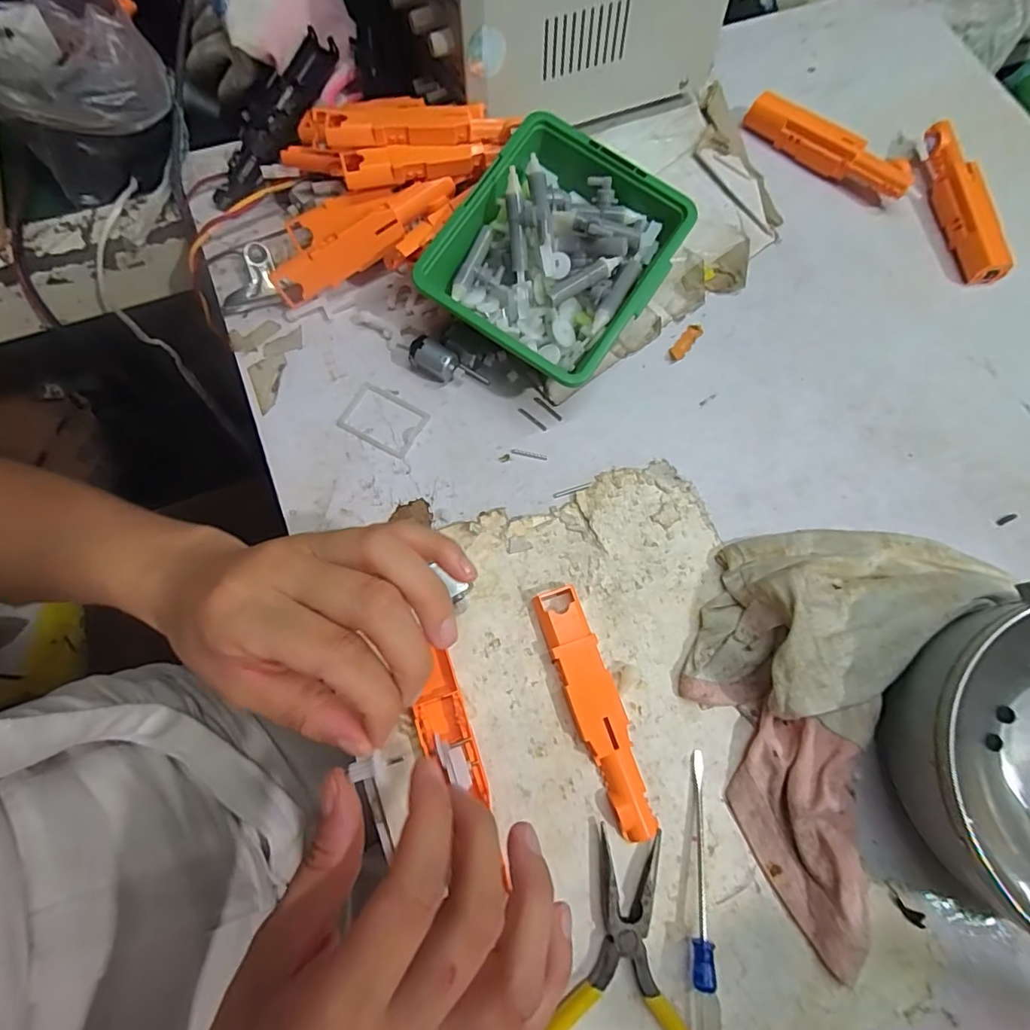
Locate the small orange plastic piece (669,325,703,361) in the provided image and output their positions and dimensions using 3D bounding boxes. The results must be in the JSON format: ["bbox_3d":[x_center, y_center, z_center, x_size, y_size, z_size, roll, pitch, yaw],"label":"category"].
[{"bbox_3d":[0.107,-0.108,0.324,0.009,0.004,0.030,38,76,9],"label":"small orange plastic piece"}]

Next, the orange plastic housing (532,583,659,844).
[{"bbox_3d":[0.039,0.094,0.255,0.023,0.012,0.118,-19,75,-7],"label":"orange plastic housing"}]

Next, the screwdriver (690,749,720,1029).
[{"bbox_3d":[0.082,0.175,0.228,0.013,0.019,0.126,4,73,-1],"label":"screwdriver"}]

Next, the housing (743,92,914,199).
[{"bbox_3d":[0.216,-0.255,0.363,0.118,0.022,0.017,35,75,9],"label":"housing"}]

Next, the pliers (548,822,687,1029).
[{"bbox_3d":[0.048,0.203,0.222,0.084,0.008,0.117,10,73,1],"label":"pliers"}]

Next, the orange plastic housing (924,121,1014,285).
[{"bbox_3d":[0.298,-0.208,0.350,0.021,0.023,0.115,-6,73,-4],"label":"orange plastic housing"}]

